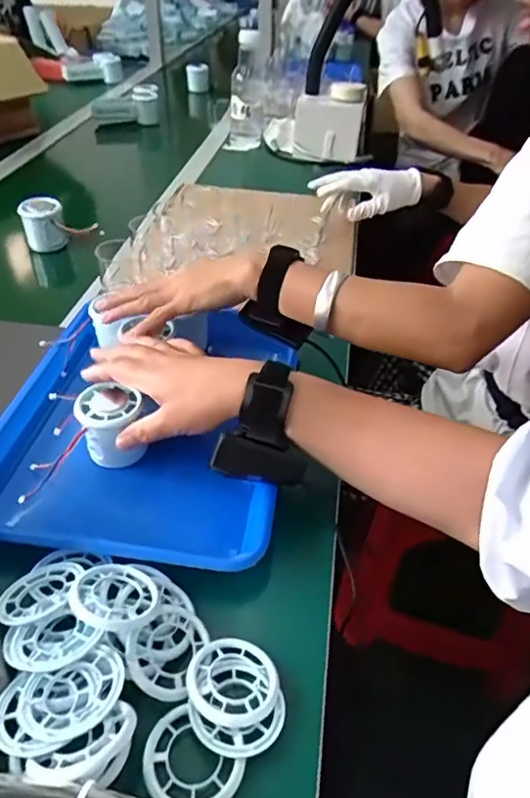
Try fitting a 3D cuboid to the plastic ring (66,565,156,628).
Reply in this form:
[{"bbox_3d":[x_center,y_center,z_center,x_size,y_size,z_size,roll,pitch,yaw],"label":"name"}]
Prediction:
[{"bbox_3d":[-0.097,0.128,0.357,0.055,0.007,0.051,9,22,-25],"label":"plastic ring"}]

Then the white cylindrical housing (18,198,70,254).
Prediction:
[{"bbox_3d":[-0.312,-0.245,0.785,0.056,0.065,0.065,-13,42,-17],"label":"white cylindrical housing"}]

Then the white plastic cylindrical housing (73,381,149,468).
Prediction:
[{"bbox_3d":[-0.133,0.024,0.484,0.053,0.056,0.048,-9,41,-13],"label":"white plastic cylindrical housing"}]

